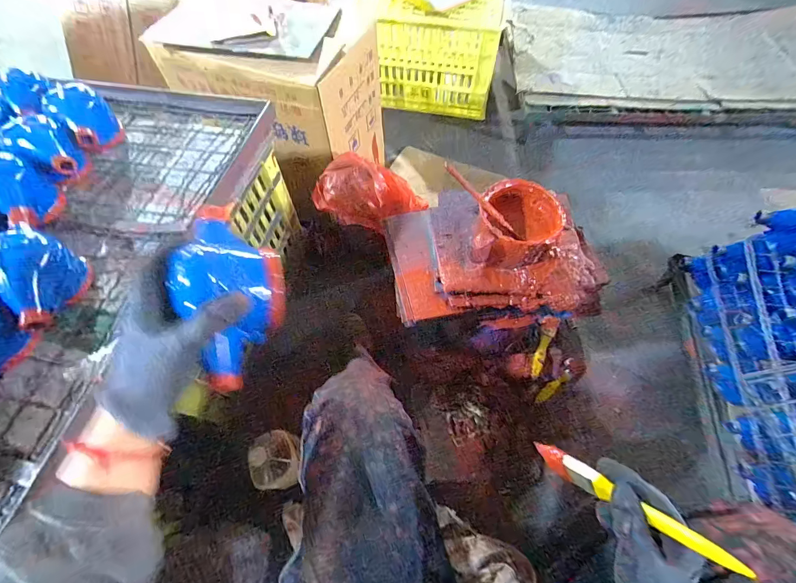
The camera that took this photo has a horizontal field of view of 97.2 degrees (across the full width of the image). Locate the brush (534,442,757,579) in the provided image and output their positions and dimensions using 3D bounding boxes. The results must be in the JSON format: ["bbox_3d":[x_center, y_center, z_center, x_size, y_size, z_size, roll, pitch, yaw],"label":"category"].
[{"bbox_3d":[0.220,0.204,0.346,0.017,0.025,0.182,-46,35,-21],"label":"brush"}]

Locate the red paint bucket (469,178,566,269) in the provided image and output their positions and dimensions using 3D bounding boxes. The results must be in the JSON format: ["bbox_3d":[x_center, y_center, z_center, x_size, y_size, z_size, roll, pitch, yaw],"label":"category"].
[{"bbox_3d":[0.209,-0.112,0.633,0.147,0.098,0.151,0,62,0],"label":"red paint bucket"}]

